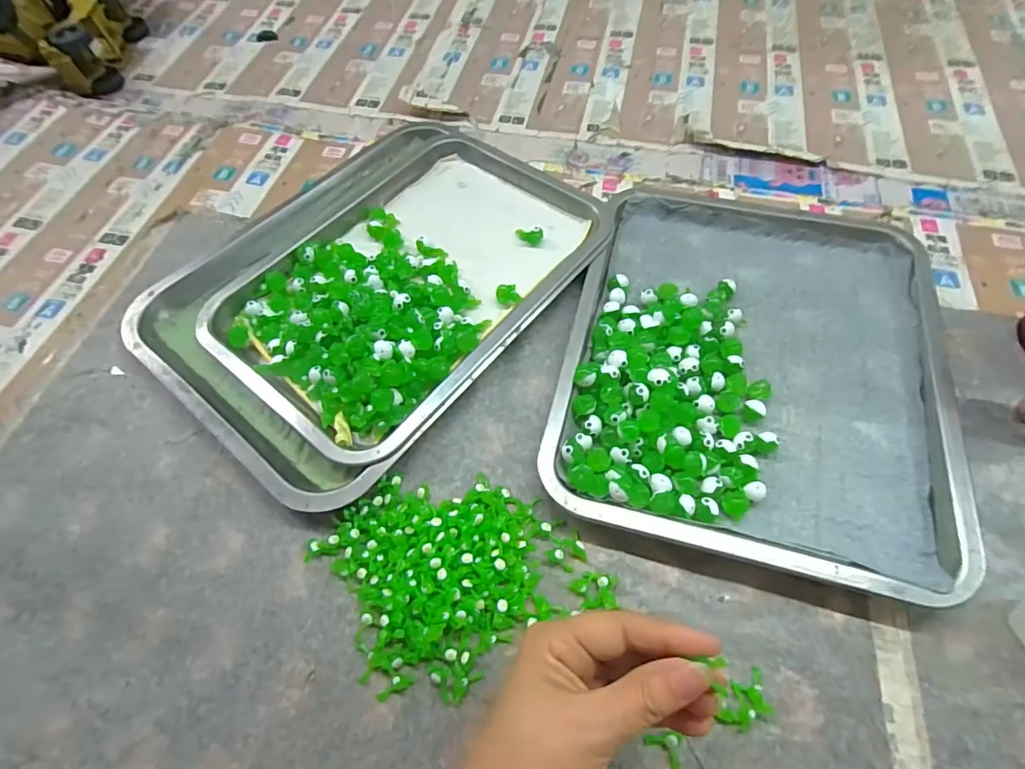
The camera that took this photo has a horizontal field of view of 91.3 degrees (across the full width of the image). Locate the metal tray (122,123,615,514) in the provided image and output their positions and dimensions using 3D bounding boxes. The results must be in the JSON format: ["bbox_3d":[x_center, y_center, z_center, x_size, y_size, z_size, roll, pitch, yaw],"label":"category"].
[{"bbox_3d":[-0.114,-0.105,0.424,0.280,0.032,0.364,36,67,20],"label":"metal tray"}]

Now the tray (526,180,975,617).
[{"bbox_3d":[0.178,-0.029,0.377,0.259,0.026,0.314,13,61,9],"label":"tray"}]

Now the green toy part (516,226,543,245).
[{"bbox_3d":[0.014,-0.132,0.443,0.025,0.013,0.012,13,60,26],"label":"green toy part"}]

